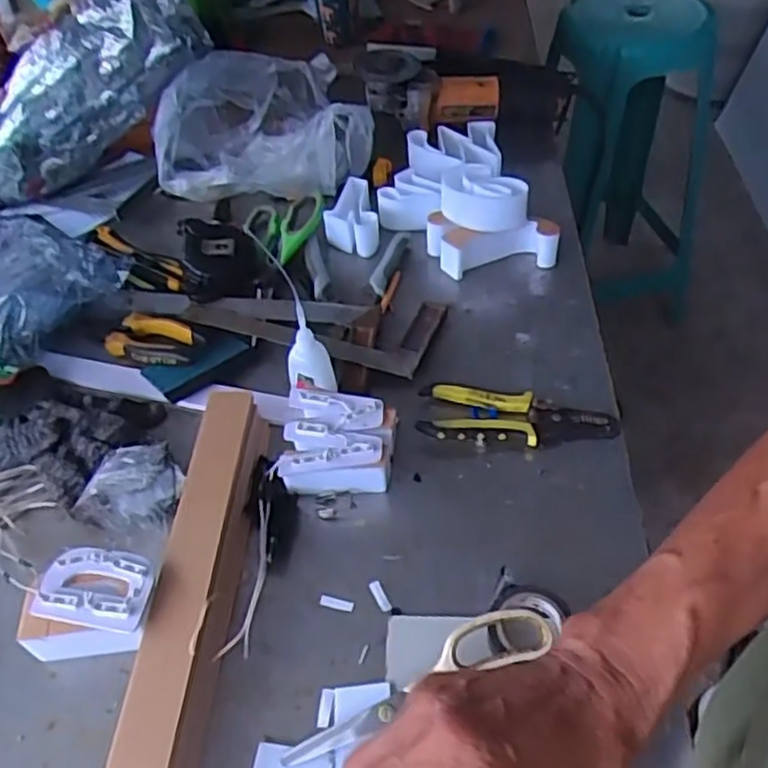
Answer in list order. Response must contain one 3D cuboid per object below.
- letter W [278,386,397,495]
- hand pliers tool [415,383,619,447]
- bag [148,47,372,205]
[{"bbox_3d":[-0.037,0.052,0.598,0.089,0.049,0.079,3,49,9],"label":"letter W"},{"bbox_3d":[0.118,0.028,0.635,0.170,0.025,0.060,1,49,7],"label":"hand pliers tool"},{"bbox_3d":[-0.150,-0.304,0.861,0.247,0.128,0.182,-15,49,-7],"label":"bag"}]

